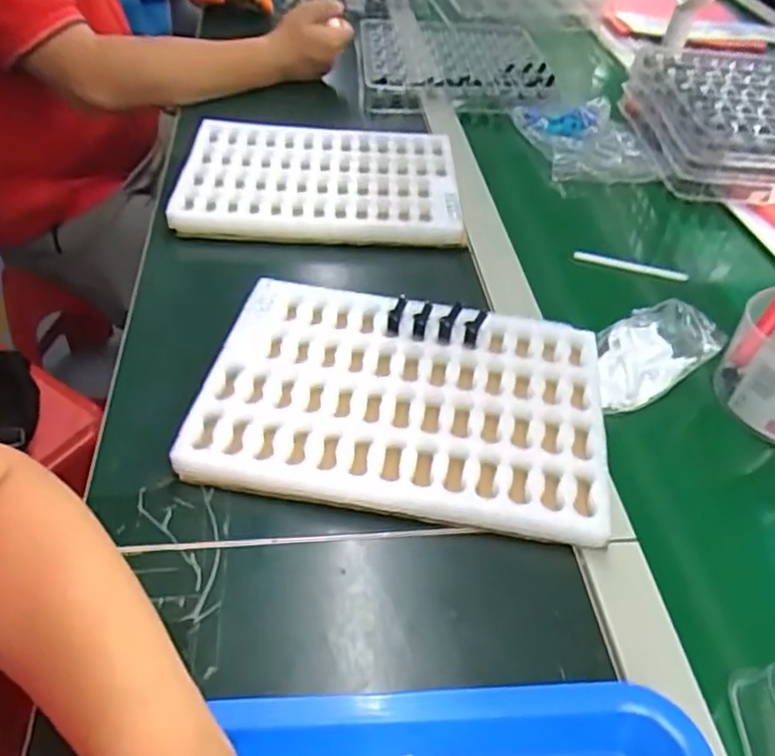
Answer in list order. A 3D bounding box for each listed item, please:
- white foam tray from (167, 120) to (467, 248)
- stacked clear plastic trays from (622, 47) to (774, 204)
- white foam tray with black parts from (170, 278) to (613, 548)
[{"bbox_3d":[-0.065,-0.199,0.683,0.266,0.034,0.177,2,44,-4],"label":"white foam tray"},{"bbox_3d":[0.438,-0.306,0.793,0.251,0.062,0.251,2,44,-4],"label":"stacked clear plastic trays"},{"bbox_3d":[0.013,0.016,0.482,0.269,0.033,0.186,9,44,3],"label":"white foam tray with black parts"}]

